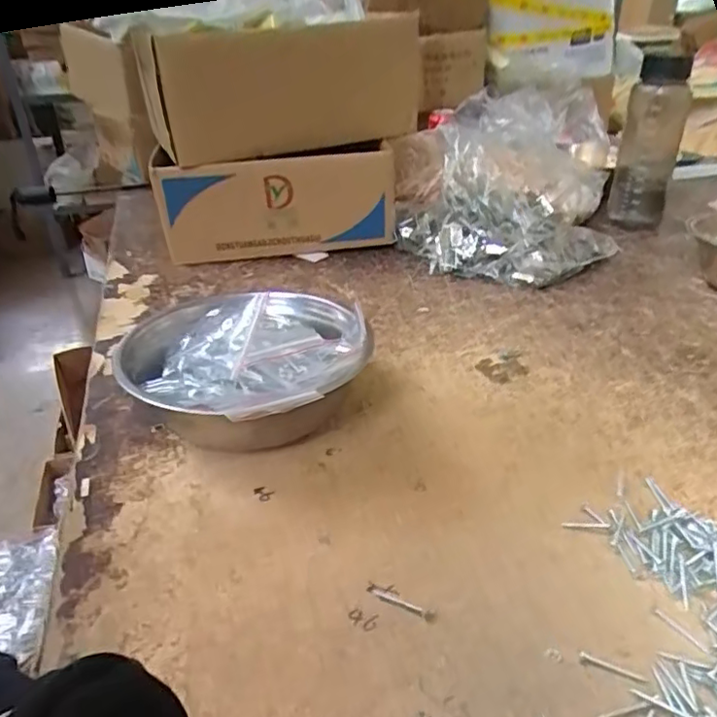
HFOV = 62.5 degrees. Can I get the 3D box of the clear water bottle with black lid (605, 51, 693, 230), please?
[{"bbox_3d":[0.435,-0.318,0.886,0.080,0.231,0.064,11,33,19],"label":"clear water bottle with black lid"}]

